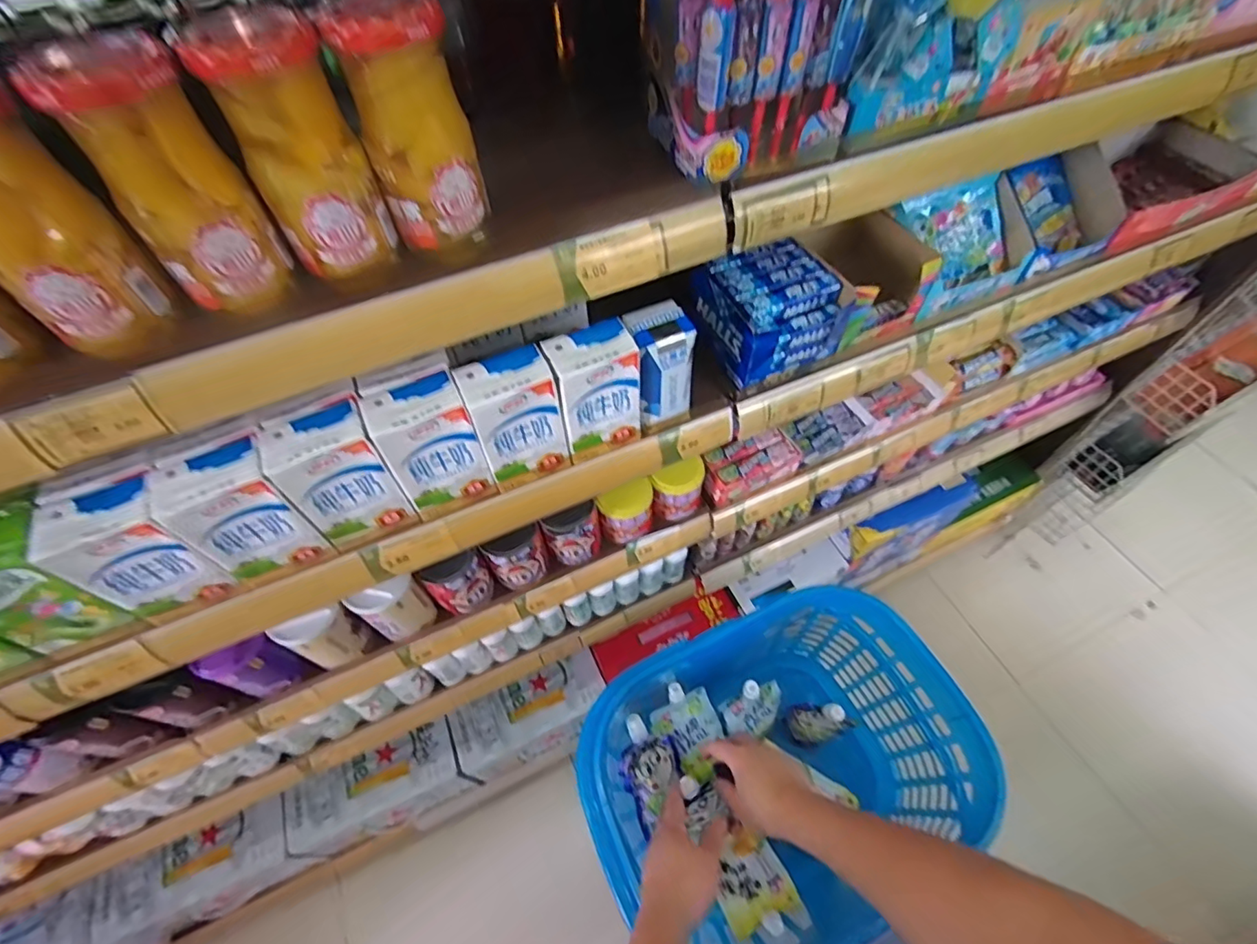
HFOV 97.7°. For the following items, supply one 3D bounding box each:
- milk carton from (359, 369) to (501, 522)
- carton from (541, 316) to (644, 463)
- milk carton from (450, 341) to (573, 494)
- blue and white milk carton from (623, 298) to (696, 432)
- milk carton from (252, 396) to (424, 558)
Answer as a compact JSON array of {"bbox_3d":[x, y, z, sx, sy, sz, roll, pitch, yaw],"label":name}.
[{"bbox_3d":[-0.149,-0.020,0.420,0.067,0.100,0.049,-23,58,-12],"label":"milk carton"},{"bbox_3d":[-0.026,-0.066,0.444,0.067,0.104,0.042,-20,57,-10],"label":"carton"},{"bbox_3d":[-0.087,-0.042,0.430,0.067,0.106,0.043,-20,57,-10],"label":"milk carton"},{"bbox_3d":[0.027,-0.086,0.463,0.051,0.100,0.049,-19,57,-9],"label":"blue and white milk carton"},{"bbox_3d":[-0.209,0.004,0.409,0.065,0.105,0.050,-21,57,-11],"label":"milk carton"}]

